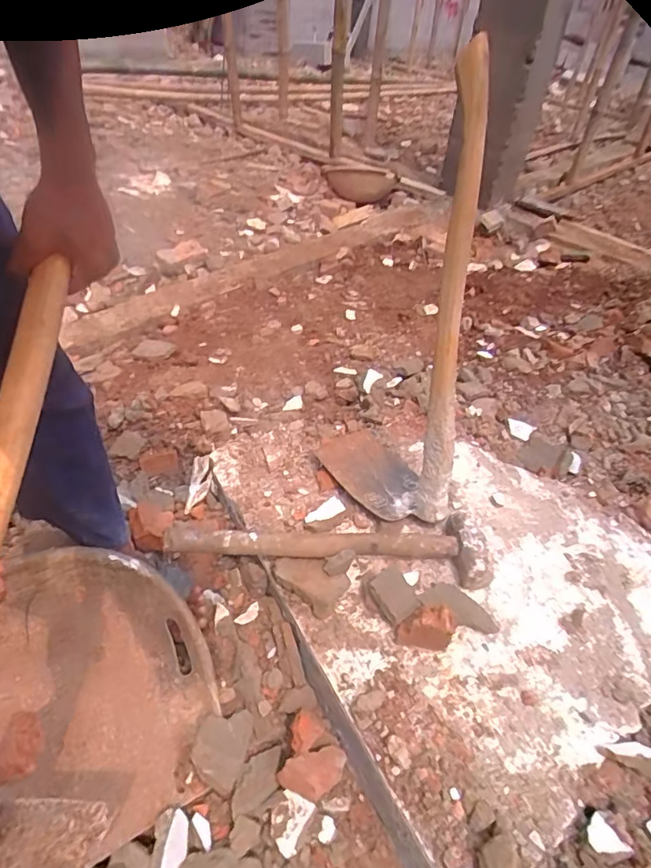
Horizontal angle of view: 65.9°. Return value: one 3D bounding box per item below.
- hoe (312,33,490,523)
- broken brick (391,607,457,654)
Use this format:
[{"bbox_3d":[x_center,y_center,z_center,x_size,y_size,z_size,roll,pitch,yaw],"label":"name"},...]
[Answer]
[{"bbox_3d":[0.196,-0.186,0.831,0.243,0.705,0.281,-17,44,-35],"label":"hoe"},{"bbox_3d":[0.144,0.283,0.735,0.077,0.061,0.045,10,43,3],"label":"broken brick"}]

